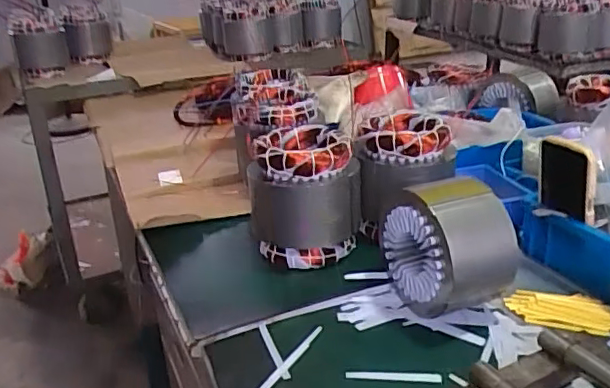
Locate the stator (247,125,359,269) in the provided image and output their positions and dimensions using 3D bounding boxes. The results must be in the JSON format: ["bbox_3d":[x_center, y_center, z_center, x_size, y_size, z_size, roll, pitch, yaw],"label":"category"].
[{"bbox_3d":[0.001,-0.002,0.804,0.139,0.162,0.142,-1,25,3],"label":"stator"}]

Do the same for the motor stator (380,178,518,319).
[{"bbox_3d":[0.167,0.059,0.683,0.105,0.146,0.134,-14,27,-23],"label":"motor stator"}]

